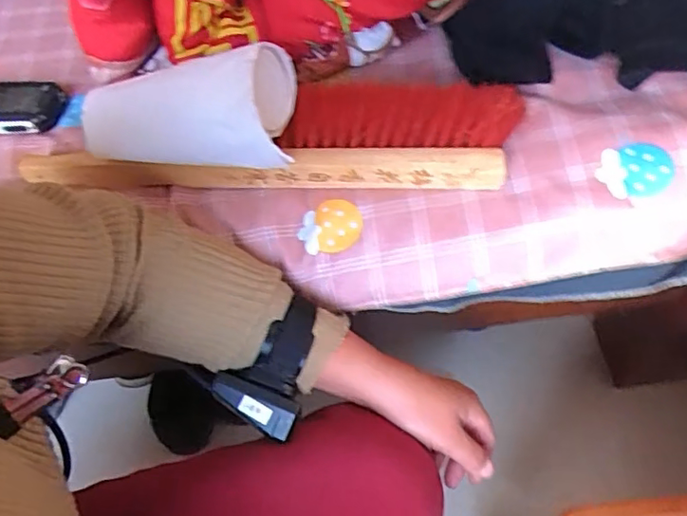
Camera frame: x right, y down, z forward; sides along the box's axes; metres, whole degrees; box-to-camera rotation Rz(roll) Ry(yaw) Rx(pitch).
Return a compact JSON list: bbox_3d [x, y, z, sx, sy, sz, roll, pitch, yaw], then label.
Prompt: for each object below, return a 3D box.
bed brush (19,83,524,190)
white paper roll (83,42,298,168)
[{"bbox_3d":[-0.068,-0.096,0.459,0.403,0.045,0.089,-1,60,4],"label":"bed brush"},{"bbox_3d":[-0.123,-0.114,0.435,0.167,0.060,0.086,-2,59,19],"label":"white paper roll"}]

